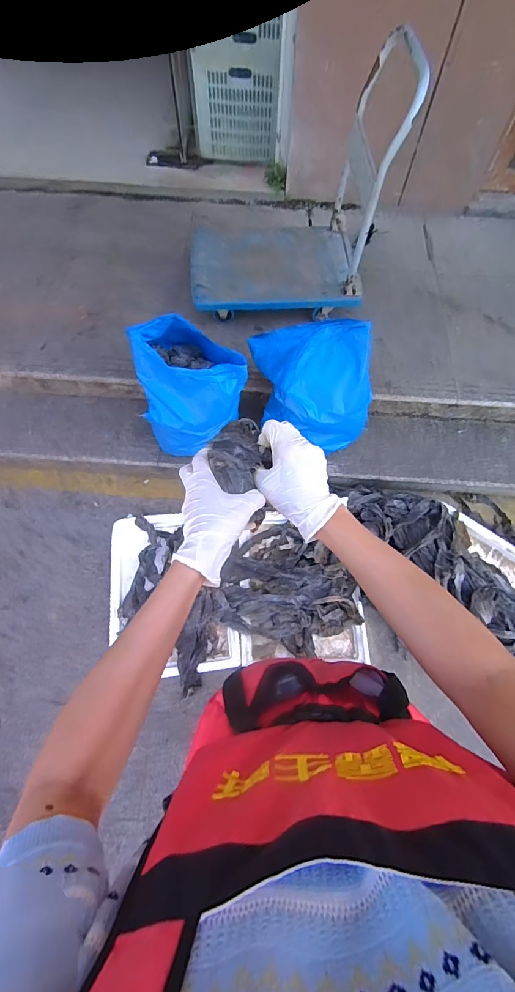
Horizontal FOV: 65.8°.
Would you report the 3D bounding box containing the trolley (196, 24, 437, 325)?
[{"bbox_3d":[0.088,-1.109,1.512,0.730,0.717,0.491,2,65,-1],"label":"trolley"}]

